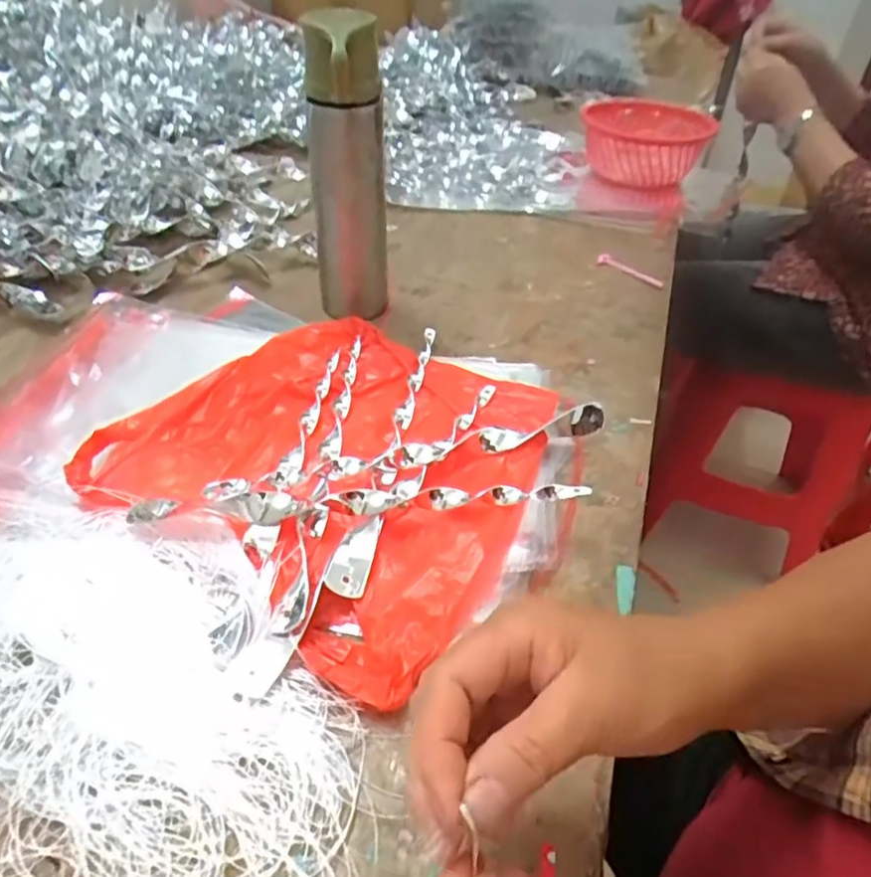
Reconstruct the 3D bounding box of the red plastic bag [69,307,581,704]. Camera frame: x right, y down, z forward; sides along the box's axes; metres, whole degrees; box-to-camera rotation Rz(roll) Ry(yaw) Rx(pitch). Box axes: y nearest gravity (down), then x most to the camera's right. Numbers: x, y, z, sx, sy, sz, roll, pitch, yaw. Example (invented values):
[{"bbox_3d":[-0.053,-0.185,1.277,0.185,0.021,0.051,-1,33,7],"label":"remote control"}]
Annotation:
[{"bbox_3d":[-0.069,0.008,0.460,0.281,0.033,0.276,21,47,21],"label":"red plastic bag"}]

